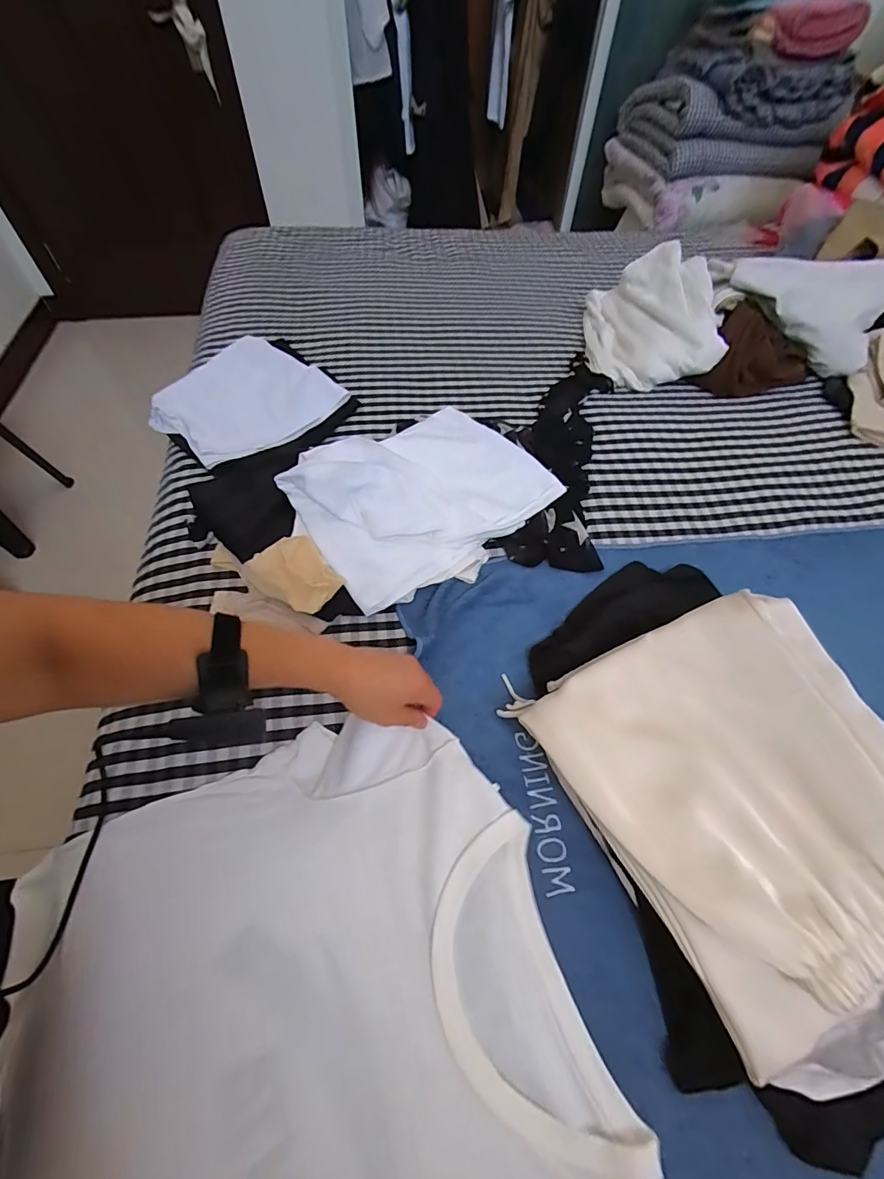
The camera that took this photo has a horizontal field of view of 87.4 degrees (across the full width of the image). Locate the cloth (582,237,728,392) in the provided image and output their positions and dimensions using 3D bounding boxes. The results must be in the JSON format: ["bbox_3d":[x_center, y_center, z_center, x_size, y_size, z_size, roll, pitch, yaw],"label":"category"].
[{"bbox_3d":[0.408,-0.550,0.915,0.223,0.137,0.324,2,57,-2],"label":"cloth"}]

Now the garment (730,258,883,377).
[{"bbox_3d":[0.748,-0.579,0.937,0.279,0.109,0.285,38,64,20],"label":"garment"}]

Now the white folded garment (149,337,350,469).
[{"bbox_3d":[-0.342,-0.323,0.779,0.290,0.040,0.257,38,63,19],"label":"white folded garment"}]

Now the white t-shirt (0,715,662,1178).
[{"bbox_3d":[-0.137,0.369,0.359,0.484,0.067,0.455,-17,58,-5],"label":"white t-shirt"}]

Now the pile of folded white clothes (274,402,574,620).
[{"bbox_3d":[-0.024,-0.149,0.647,0.349,0.075,0.252,-34,65,-22],"label":"pile of folded white clothes"}]

